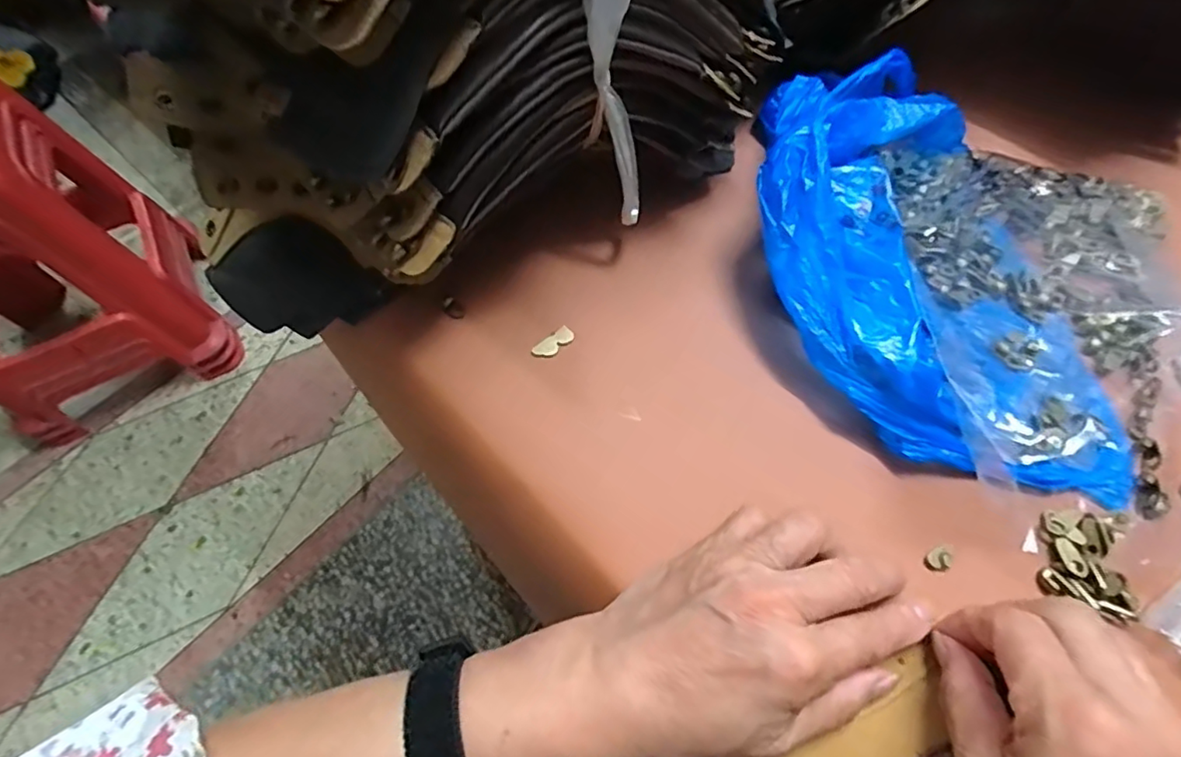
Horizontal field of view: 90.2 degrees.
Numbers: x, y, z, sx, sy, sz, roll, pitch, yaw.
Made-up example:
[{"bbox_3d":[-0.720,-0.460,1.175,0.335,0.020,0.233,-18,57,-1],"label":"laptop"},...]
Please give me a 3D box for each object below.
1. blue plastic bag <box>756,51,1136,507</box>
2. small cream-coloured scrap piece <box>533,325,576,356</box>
[{"bbox_3d":[0.181,-0.051,0.294,0.165,0.072,0.234,-18,64,-7],"label":"blue plastic bag"},{"bbox_3d":[-0.020,-0.019,0.321,0.023,0.004,0.010,-31,65,1],"label":"small cream-coloured scrap piece"}]

